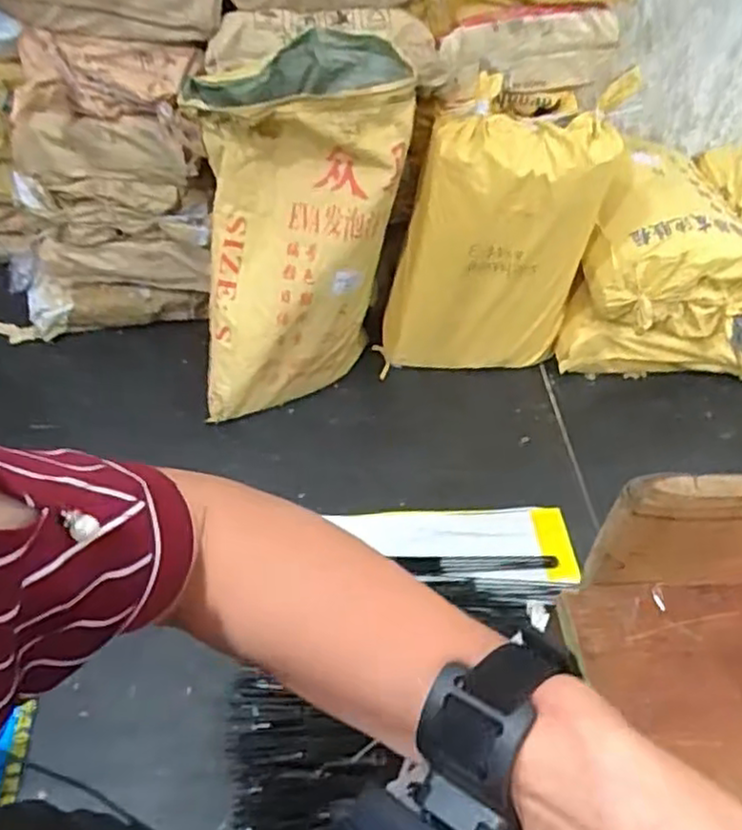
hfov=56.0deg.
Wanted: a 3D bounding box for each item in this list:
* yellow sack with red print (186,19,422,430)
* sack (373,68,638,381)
[{"bbox_3d":[-0.143,-0.370,1.475,0.427,0.636,0.375,-1,44,-4],"label":"yellow sack with red print"},{"bbox_3d":[0.265,-0.360,1.575,0.432,0.610,0.149,12,44,10],"label":"sack"}]

